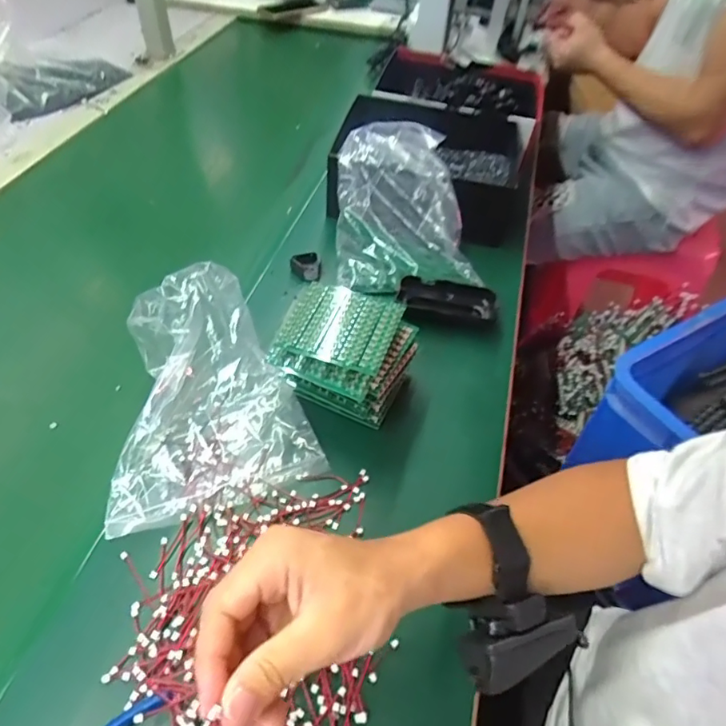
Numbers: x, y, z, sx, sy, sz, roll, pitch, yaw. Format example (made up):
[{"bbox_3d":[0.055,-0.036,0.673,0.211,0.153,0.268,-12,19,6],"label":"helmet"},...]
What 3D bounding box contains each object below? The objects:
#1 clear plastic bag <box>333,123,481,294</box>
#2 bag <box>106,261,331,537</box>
[{"bbox_3d":[0.051,-0.188,0.610,0.160,0.114,0.187,-2,50,-5],"label":"clear plastic bag"},{"bbox_3d":[-0.144,0.014,0.452,0.171,0.072,0.219,-16,53,-17],"label":"bag"}]

